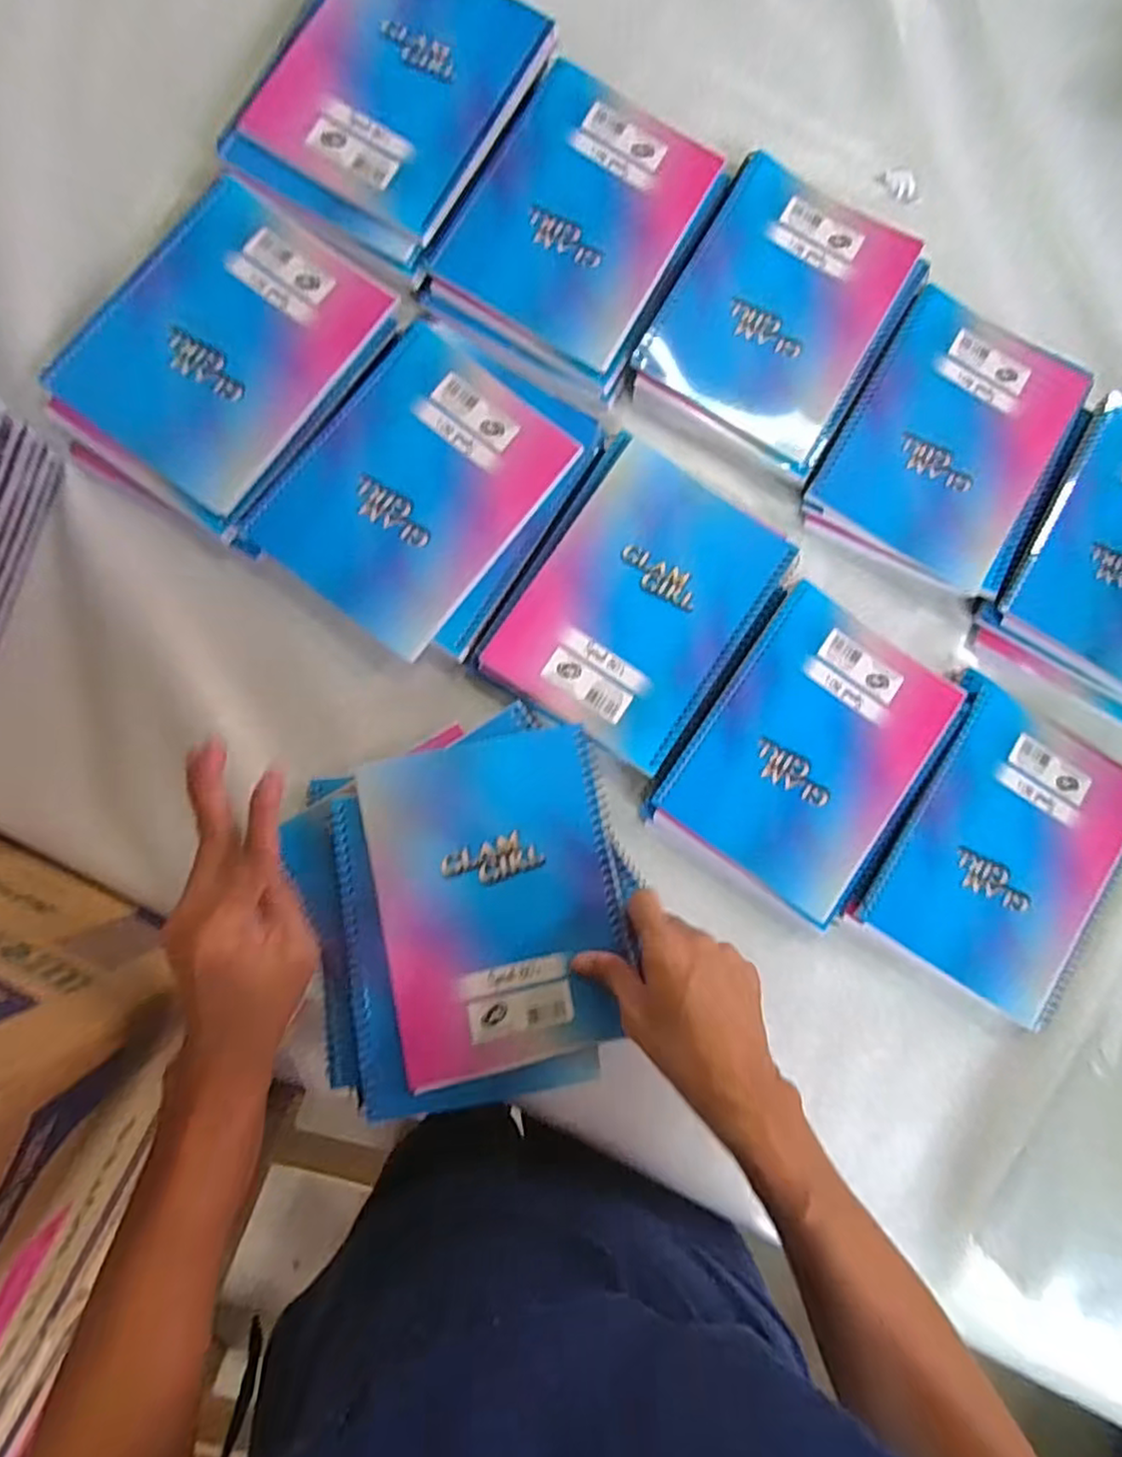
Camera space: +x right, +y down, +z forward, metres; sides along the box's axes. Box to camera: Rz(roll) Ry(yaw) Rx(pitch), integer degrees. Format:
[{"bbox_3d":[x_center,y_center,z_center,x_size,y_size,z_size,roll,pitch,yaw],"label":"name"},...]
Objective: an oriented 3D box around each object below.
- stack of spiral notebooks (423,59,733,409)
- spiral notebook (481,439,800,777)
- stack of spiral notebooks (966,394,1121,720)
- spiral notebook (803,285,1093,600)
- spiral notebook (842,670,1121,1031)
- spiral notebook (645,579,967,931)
[{"bbox_3d":[0.014,-0.368,0.502,0.157,0.026,0.218,28,84,-5],"label":"stack of spiral notebooks"},{"bbox_3d":[0.057,-0.088,0.476,0.151,0.013,0.200,35,83,-4],"label":"spiral notebook"},{"bbox_3d":[0.430,-0.125,0.510,0.153,0.027,0.222,28,84,-5],"label":"stack of spiral notebooks"},{"bbox_3d":[0.296,-0.213,0.507,0.163,0.019,0.205,27,84,-5],"label":"spiral notebook"},{"bbox_3d":[0.318,0.086,0.487,0.158,0.024,0.203,31,84,-4],"label":"spiral notebook"},{"bbox_3d":[0.179,0.016,0.475,0.151,0.011,0.204,34,84,-4],"label":"spiral notebook"}]

